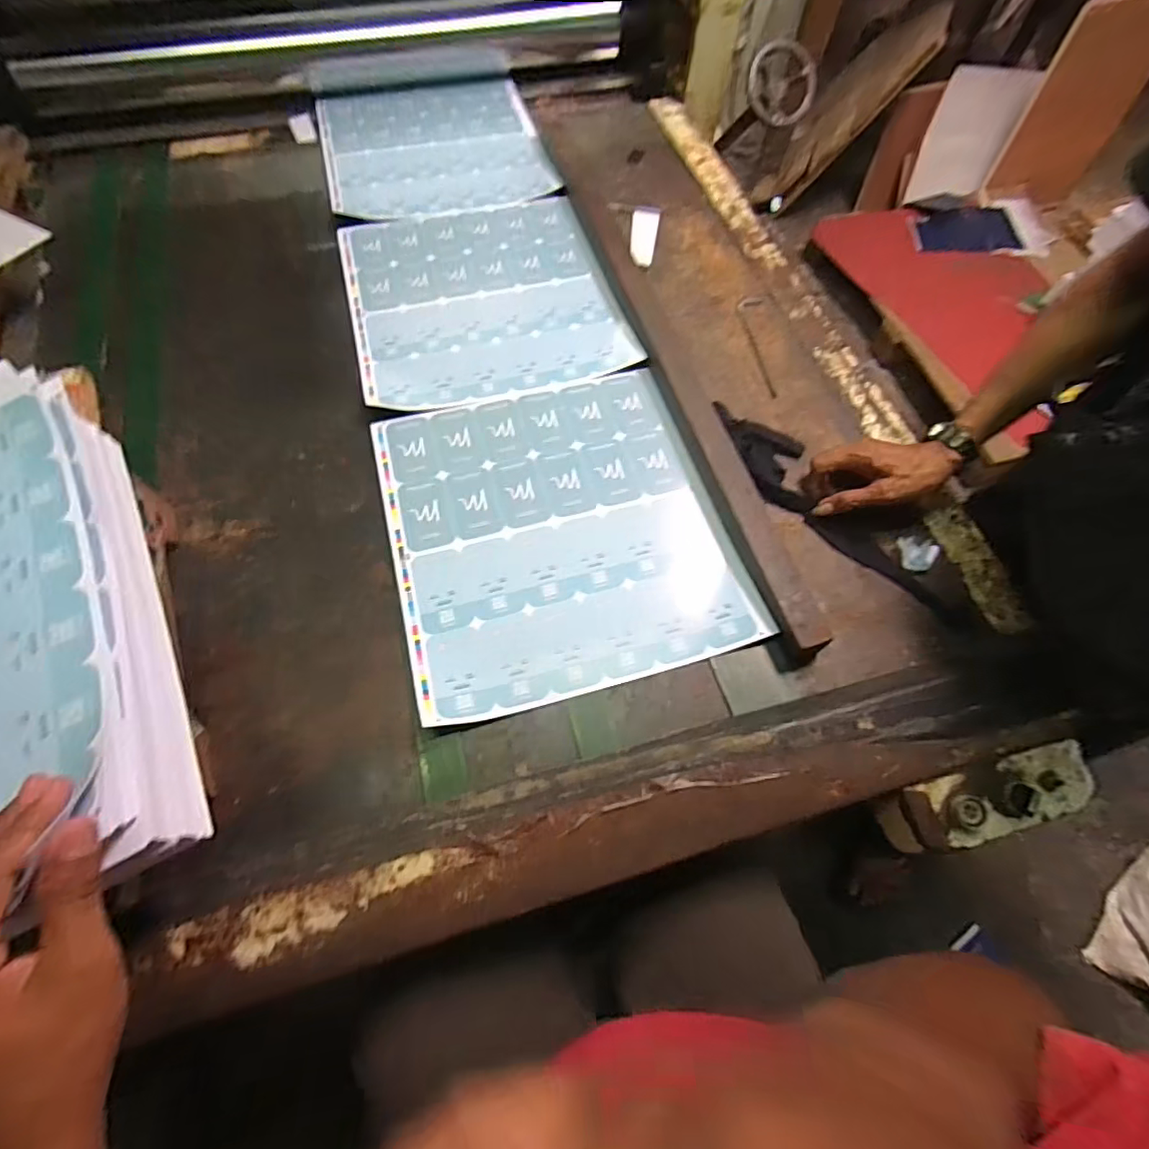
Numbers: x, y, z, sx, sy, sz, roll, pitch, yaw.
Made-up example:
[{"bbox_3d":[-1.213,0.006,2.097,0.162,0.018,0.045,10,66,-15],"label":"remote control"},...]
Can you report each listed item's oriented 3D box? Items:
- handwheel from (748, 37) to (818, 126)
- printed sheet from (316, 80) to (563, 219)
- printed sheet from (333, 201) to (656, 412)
[{"bbox_3d":[0.368,-0.867,1.014,0.124,0.110,0.038,6,36,-7],"label":"handwheel"},{"bbox_3d":[-0.243,-0.734,0.975,0.349,0.008,0.375,-14,64,-8],"label":"printed sheet"},{"bbox_3d":[-0.131,-0.397,0.807,0.357,0.008,0.378,-14,65,-9],"label":"printed sheet"}]

